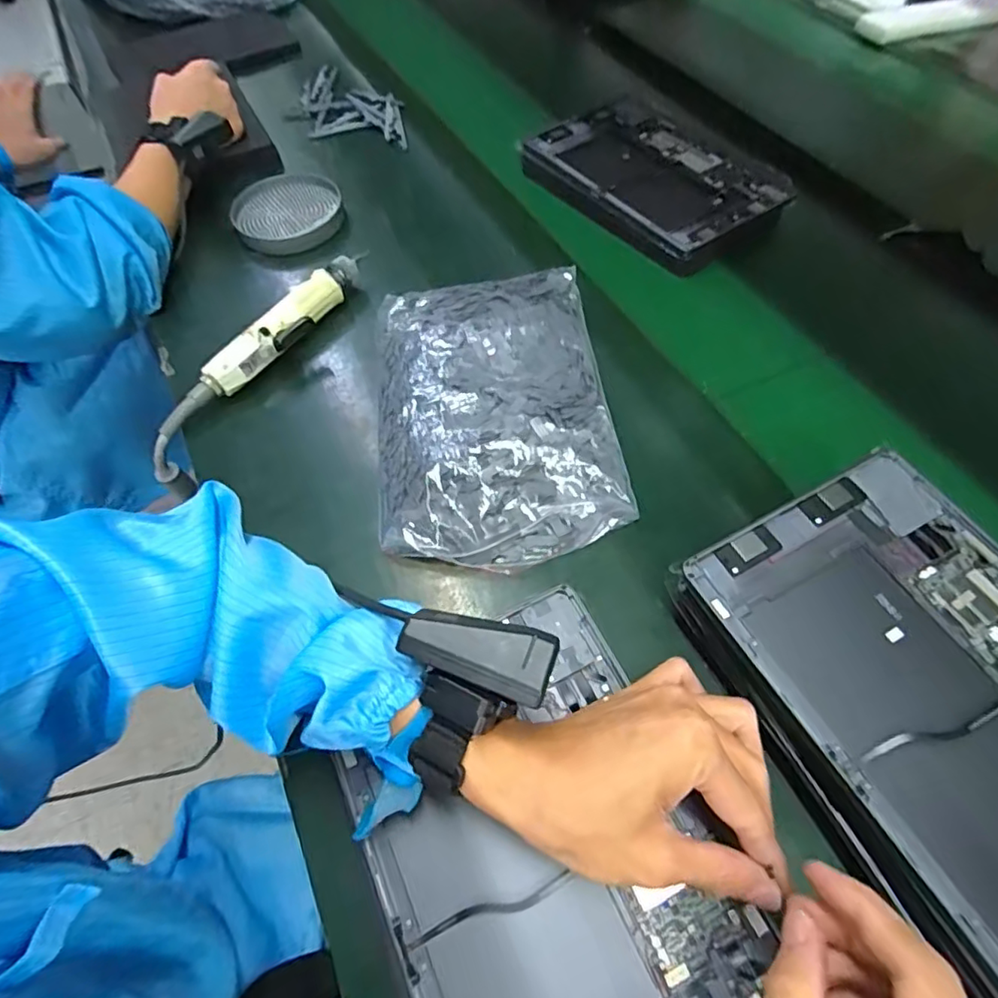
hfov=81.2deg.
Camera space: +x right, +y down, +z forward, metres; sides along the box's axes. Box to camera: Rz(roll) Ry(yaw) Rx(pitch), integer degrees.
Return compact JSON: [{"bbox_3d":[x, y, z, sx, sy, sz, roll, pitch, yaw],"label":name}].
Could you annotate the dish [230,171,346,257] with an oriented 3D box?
[{"bbox_3d":[-0.225,-0.306,0.622,0.110,0.023,0.124,-24,61,-13],"label":"dish"}]

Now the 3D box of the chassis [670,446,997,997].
[{"bbox_3d":[0.234,0.116,0.321,0.181,0.061,0.255,-27,62,-15],"label":"chassis"}]

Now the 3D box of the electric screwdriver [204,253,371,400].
[{"bbox_3d":[-0.184,-0.157,0.524,0.048,0.035,0.189,27,63,16],"label":"electric screwdriver"}]

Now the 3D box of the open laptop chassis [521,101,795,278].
[{"bbox_3d":[0.160,-0.347,0.628,0.186,0.017,0.254,-36,65,-19],"label":"open laptop chassis"}]

